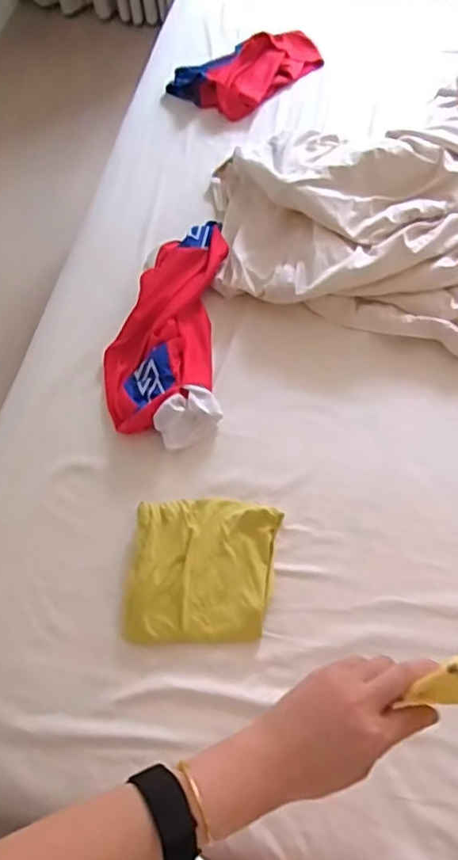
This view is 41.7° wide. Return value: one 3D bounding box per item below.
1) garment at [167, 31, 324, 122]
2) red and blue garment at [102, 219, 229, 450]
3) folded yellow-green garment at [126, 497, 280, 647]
[{"bbox_3d":[0.051,-0.804,1.335,0.329,0.046,0.182,-38,67,-15],"label":"garment"},{"bbox_3d":[-0.107,-0.173,1.006,0.189,0.063,0.418,0,63,4],"label":"red and blue garment"},{"bbox_3d":[-0.034,0.191,0.828,0.190,0.047,0.197,4,63,6],"label":"folded yellow-green garment"}]

